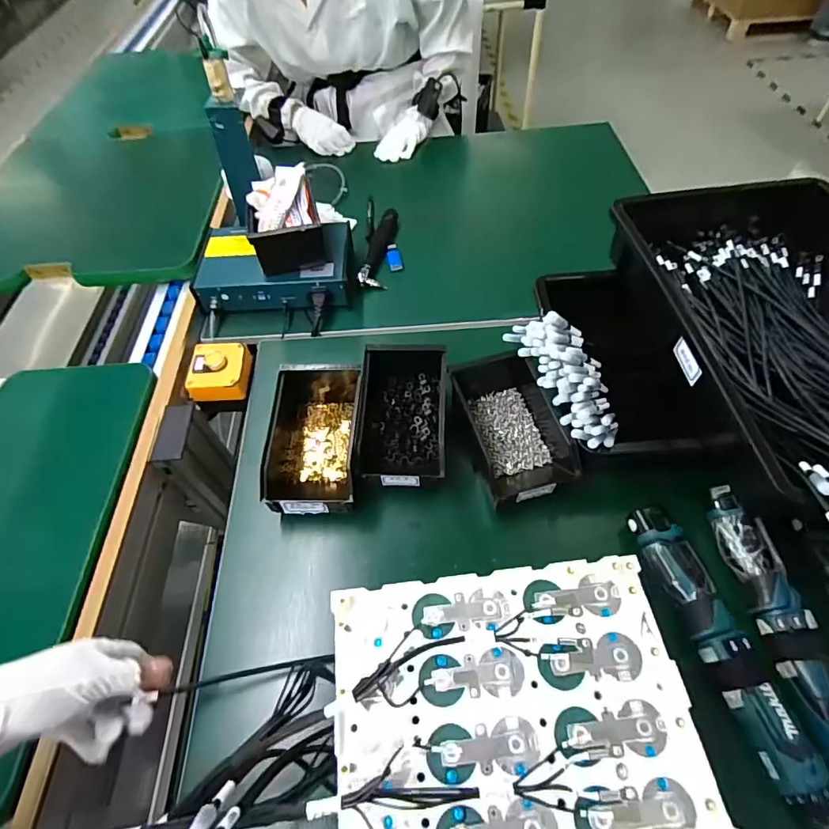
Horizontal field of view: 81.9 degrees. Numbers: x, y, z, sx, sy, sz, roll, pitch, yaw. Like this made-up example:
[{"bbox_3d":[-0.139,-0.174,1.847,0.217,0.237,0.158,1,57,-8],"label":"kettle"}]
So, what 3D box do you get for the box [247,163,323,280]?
[{"bbox_3d":[-0.199,-0.299,0.735,0.102,0.079,0.150,-12,56,-6],"label":"box"}]

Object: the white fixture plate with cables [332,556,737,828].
[{"bbox_3d":[0.064,0.195,0.320,0.231,0.021,0.171,-7,56,-2],"label":"white fixture plate with cables"}]

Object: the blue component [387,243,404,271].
[{"bbox_3d":[-0.034,-0.271,0.813,0.025,0.007,0.069,-10,56,-4],"label":"blue component"}]

